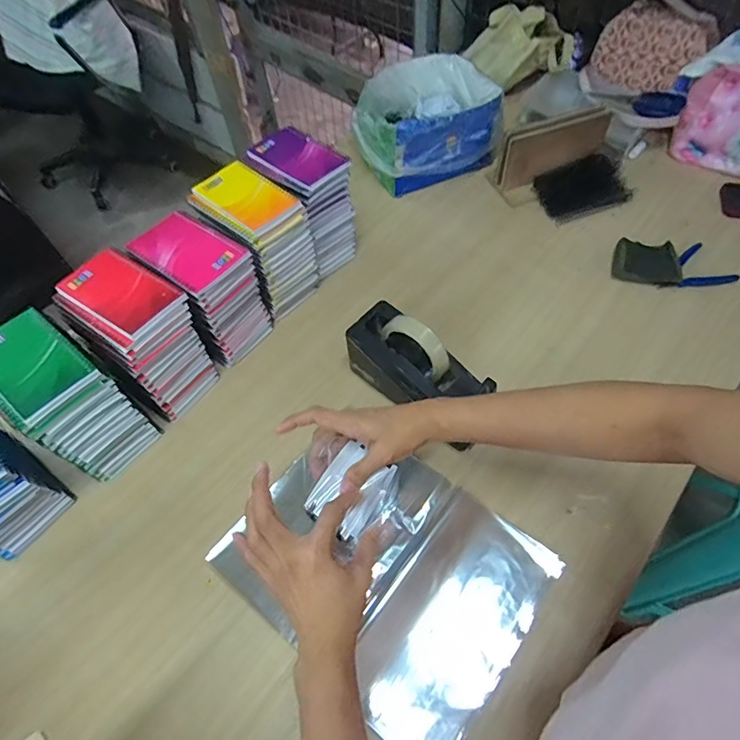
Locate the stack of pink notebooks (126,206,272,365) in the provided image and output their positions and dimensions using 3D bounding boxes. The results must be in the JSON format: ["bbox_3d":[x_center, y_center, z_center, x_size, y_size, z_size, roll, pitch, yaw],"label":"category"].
[{"bbox_3d":[-0.220,-0.107,0.659,0.126,0.172,0.099,30,64,20],"label":"stack of pink notebooks"}]

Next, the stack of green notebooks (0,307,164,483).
[{"bbox_3d":[-0.352,0.040,0.574,0.133,0.175,0.093,32,65,21],"label":"stack of green notebooks"}]

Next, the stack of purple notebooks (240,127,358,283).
[{"bbox_3d":[-0.100,-0.249,0.743,0.138,0.181,0.102,36,66,23],"label":"stack of purple notebooks"}]

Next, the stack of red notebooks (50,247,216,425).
[{"bbox_3d":[-0.287,-0.039,0.622,0.137,0.176,0.103,31,65,21],"label":"stack of red notebooks"}]

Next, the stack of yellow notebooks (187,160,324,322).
[{"bbox_3d":[-0.157,-0.180,0.706,0.132,0.185,0.107,37,67,23],"label":"stack of yellow notebooks"}]

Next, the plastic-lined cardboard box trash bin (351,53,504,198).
[{"bbox_3d":[0.097,-0.460,0.880,0.242,0.113,0.214,-23,59,-11],"label":"plastic-lined cardboard box trash bin"}]

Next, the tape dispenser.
[{"bbox_3d":[0.063,0.004,0.620,0.203,0.129,0.076,39,67,24],"label":"tape dispenser"}]

